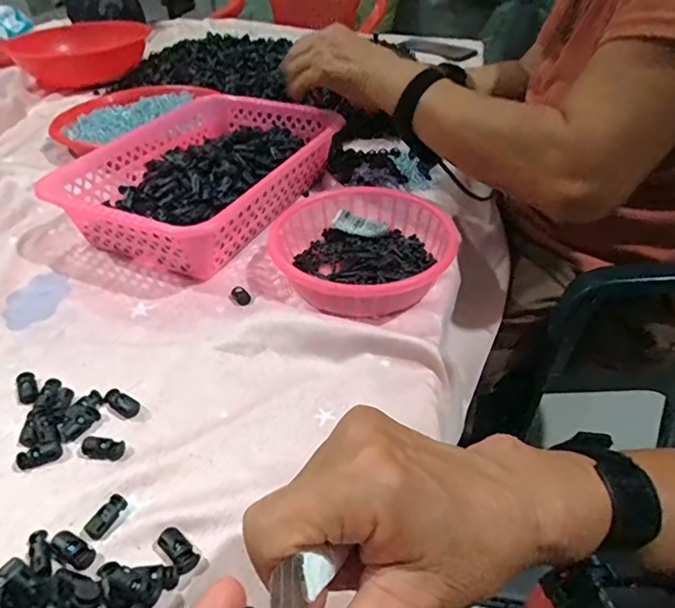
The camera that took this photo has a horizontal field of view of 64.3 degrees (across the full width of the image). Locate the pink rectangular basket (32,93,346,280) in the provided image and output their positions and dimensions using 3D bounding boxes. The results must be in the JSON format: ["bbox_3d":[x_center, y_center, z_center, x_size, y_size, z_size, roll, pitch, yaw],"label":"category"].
[{"bbox_3d":[-0.154,-0.150,0.623,0.203,0.078,0.296,19,44,22],"label":"pink rectangular basket"}]

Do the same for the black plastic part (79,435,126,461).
[{"bbox_3d":[-0.166,0.101,0.382,0.028,0.008,0.016,7,41,10],"label":"black plastic part"}]

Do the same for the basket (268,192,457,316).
[{"bbox_3d":[0.025,-0.050,0.528,0.171,0.054,0.170,-1,40,1],"label":"basket"}]

